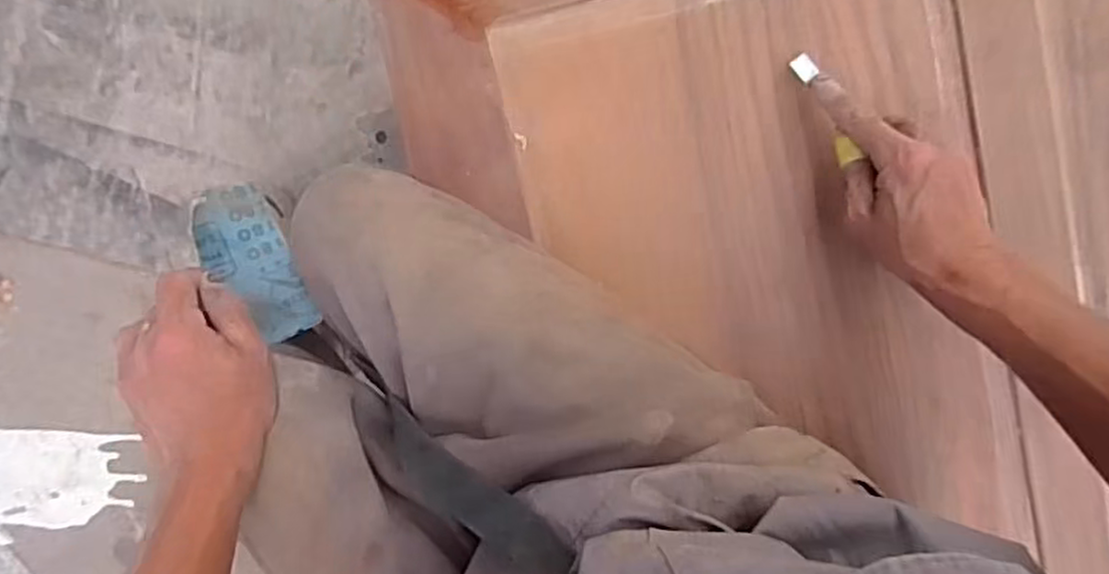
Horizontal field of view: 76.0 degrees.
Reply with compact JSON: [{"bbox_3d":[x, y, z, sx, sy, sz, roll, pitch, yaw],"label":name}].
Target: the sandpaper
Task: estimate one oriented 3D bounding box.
[{"bbox_3d":[-0.212,-0.016,0.502,0.045,0.043,0.113,-28,101,1],"label":"sandpaper"}]

